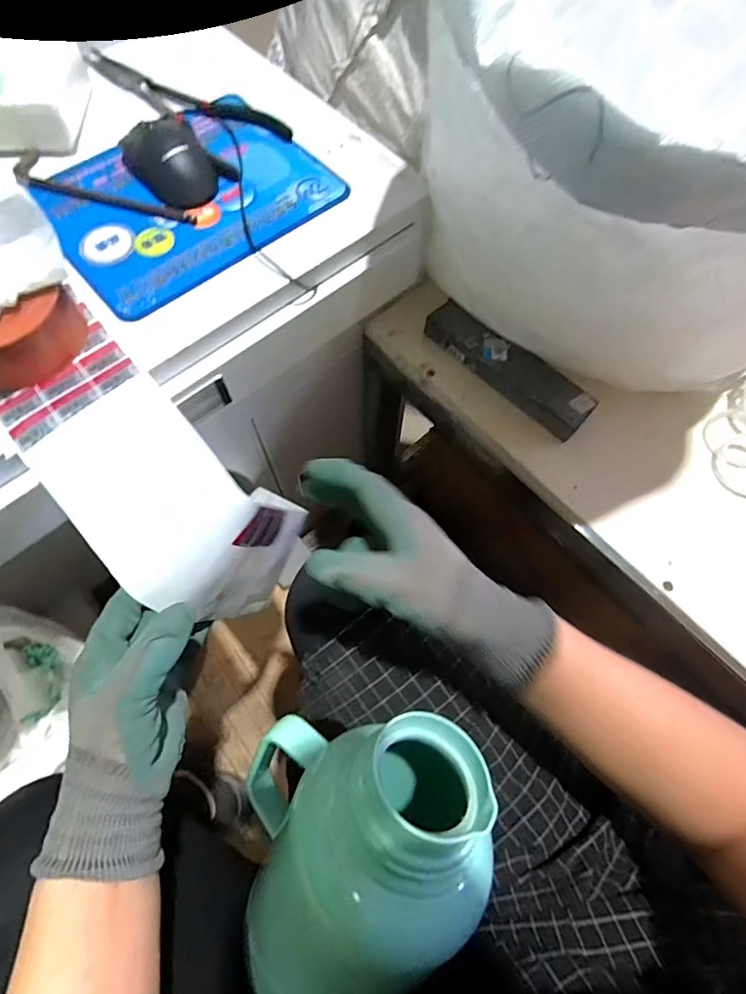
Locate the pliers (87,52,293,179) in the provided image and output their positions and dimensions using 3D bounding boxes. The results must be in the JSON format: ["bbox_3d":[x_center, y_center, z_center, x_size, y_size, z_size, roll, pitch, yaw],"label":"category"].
[{"bbox_3d":[-0.205,-0.438,0.515,0.271,0.012,0.094,43,73,14],"label":"pliers"}]

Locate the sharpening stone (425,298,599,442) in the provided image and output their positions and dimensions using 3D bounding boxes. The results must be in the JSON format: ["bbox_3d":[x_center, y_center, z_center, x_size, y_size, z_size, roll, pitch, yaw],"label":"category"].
[{"bbox_3d":[0.145,-0.142,0.519,0.201,0.037,0.047,38,72,13],"label":"sharpening stone"}]

